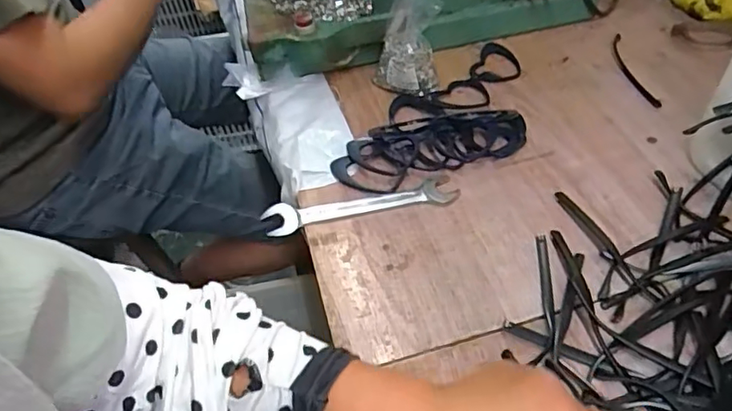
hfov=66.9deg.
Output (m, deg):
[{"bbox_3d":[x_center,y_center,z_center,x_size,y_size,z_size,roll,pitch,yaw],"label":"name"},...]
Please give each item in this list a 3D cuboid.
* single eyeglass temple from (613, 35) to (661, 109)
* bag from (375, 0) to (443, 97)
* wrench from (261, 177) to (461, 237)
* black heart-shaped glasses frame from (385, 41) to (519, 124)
[{"bbox_3d":[0.295,-0.153,0.618,0.019,0.007,0.138,-2,47,4],"label":"single eyeglass temple"},{"bbox_3d":[0.044,-0.191,0.607,0.071,0.056,0.140,-3,90,4],"label":"bag"},{"bbox_3d":[-0.006,-0.001,0.515,0.176,0.005,0.035,-11,47,-4],"label":"wrench"},{"bbox_3d":[0.108,-0.134,0.615,0.186,0.013,0.081,-34,53,-23],"label":"black heart-shaped glasses frame"}]

